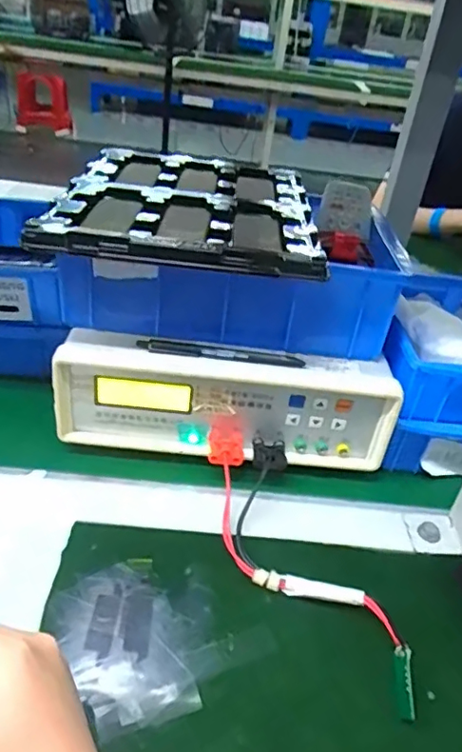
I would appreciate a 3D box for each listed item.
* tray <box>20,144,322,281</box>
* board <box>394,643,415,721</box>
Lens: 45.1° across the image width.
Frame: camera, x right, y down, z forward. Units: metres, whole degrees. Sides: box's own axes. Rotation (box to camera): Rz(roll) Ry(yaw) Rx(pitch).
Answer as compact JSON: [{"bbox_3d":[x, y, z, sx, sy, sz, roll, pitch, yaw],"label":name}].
[{"bbox_3d":[-0.038,-0.160,0.517,0.217,0.027,0.292,6,34,-3],"label":"tray"},{"bbox_3d":[0.106,0.187,0.340,0.008,0.008,0.040,6,57,-2],"label":"board"}]

